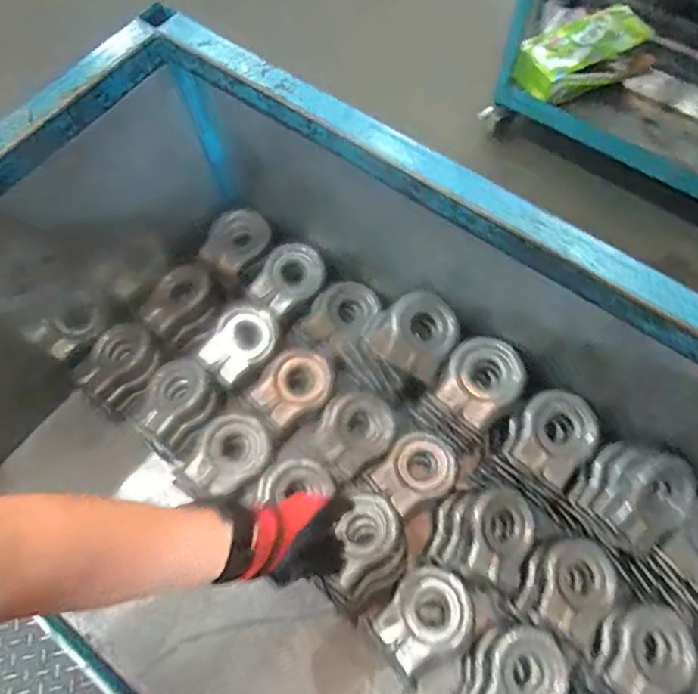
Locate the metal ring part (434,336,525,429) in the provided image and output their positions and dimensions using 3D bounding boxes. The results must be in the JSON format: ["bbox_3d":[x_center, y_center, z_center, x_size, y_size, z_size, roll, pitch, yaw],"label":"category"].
[{"bbox_3d":[0.172,0.043,0.719,0.110,0.036,0.094,-40,75,1],"label":"metal ring part"}]

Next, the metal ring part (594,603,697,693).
[{"bbox_3d":[0.359,0.375,0.653,0.096,0.049,0.113,36,72,15],"label":"metal ring part"}]

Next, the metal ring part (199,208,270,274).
[{"bbox_3d":[-0.183,-0.175,0.882,0.084,0.031,0.111,36,72,15],"label":"metal ring part"}]

